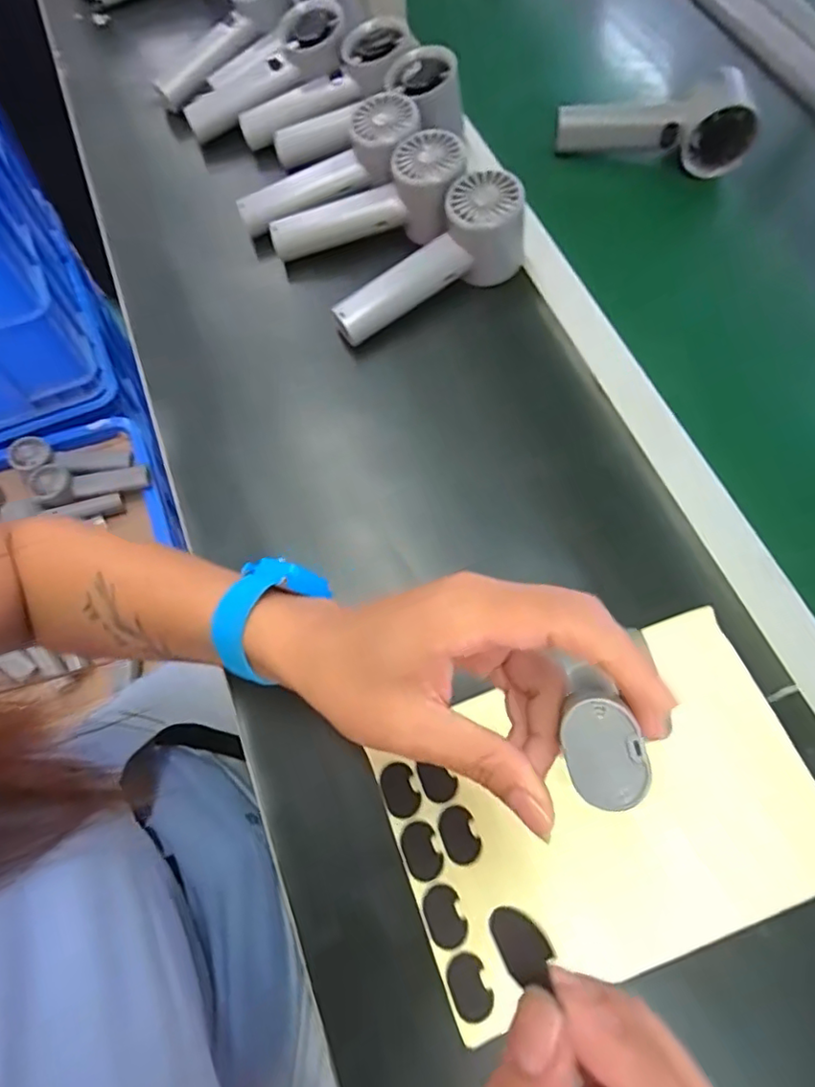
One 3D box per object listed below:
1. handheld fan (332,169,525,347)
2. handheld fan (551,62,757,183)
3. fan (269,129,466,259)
[{"bbox_3d":[0.013,-0.209,0.423,0.155,0.064,0.050,-27,70,-11],"label":"handheld fan"},{"bbox_3d":[0.202,-0.349,0.477,0.152,0.053,0.061,-1,68,-1],"label":"handheld fan"},{"bbox_3d":[-0.029,-0.257,0.452,0.160,0.052,0.064,-16,67,13],"label":"fan"}]

